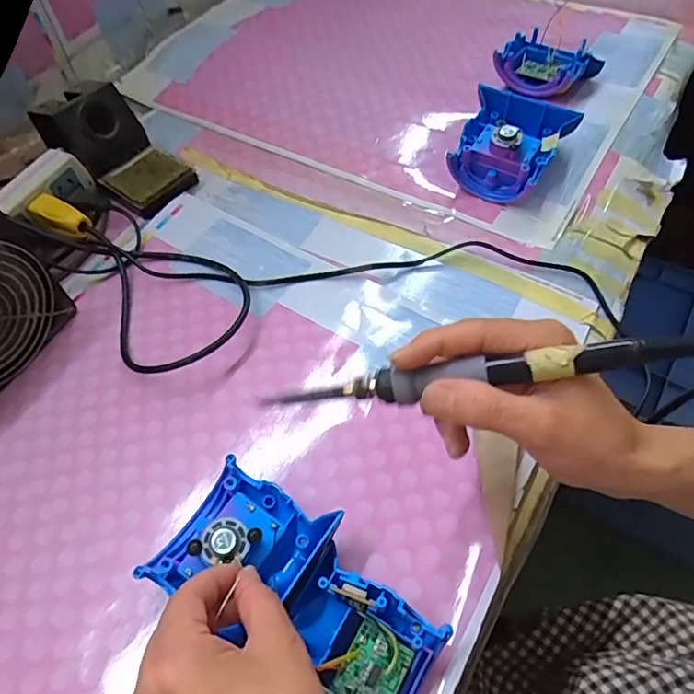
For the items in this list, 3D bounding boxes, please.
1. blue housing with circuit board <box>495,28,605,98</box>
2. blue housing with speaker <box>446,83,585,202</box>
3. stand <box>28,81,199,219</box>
[{"bbox_3d":[0.201,-0.284,0.526,0.079,0.032,0.079,35,65,25],"label":"blue housing with circuit board"},{"bbox_3d":[0.144,-0.177,0.473,0.090,0.059,0.076,27,62,22],"label":"blue housing with speaker"},{"bbox_3d":[-0.225,-0.192,0.505,0.146,0.071,0.078,35,65,25],"label":"stand"}]

